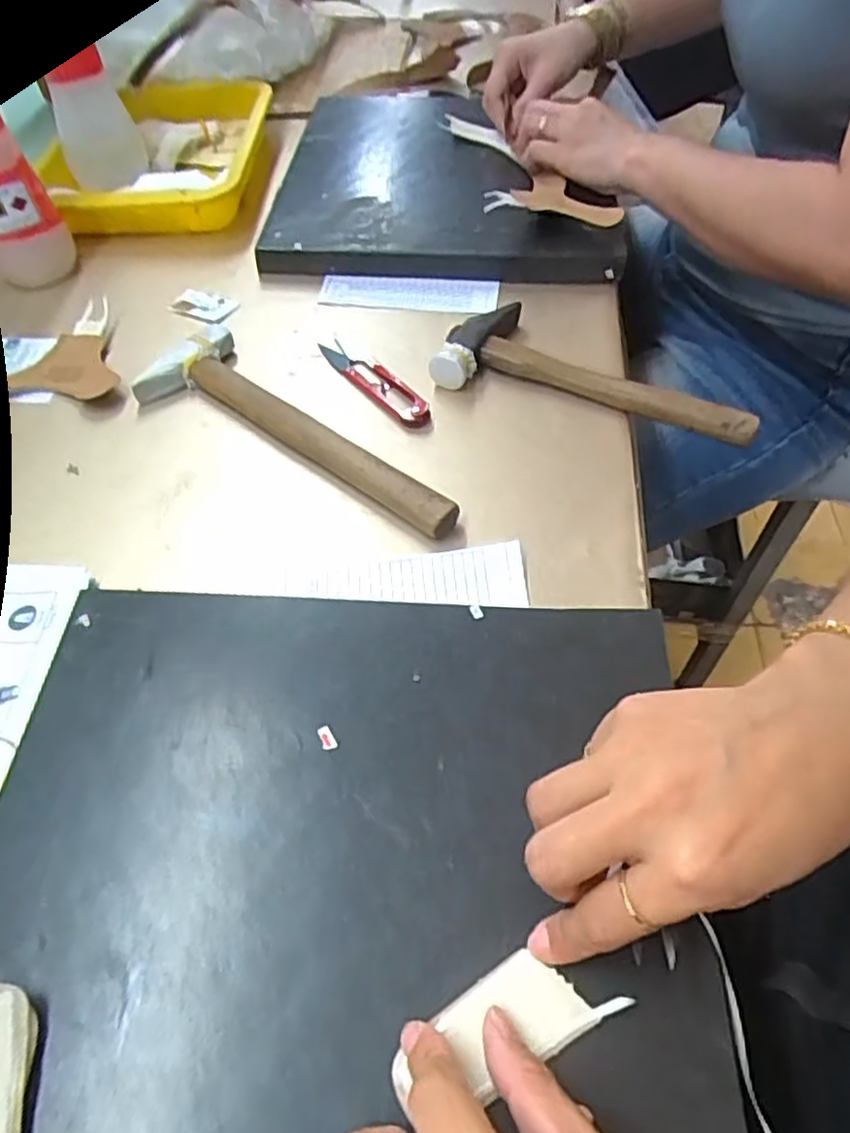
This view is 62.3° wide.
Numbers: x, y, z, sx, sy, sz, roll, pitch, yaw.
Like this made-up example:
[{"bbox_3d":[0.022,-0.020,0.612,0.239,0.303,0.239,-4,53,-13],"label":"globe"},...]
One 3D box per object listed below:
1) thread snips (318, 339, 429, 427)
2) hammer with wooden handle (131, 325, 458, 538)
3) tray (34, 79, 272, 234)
[{"bbox_3d":[-0.036,-0.135,0.502,0.024,0.008,0.111,-34,59,-21],"label":"thread snips"},{"bbox_3d":[-0.082,-0.089,0.457,0.250,0.019,0.073,32,60,23],"label":"hammer with wooden handle"},{"bbox_3d":[-0.241,-0.394,0.678,0.165,0.063,0.242,-1,53,1],"label":"tray"}]

